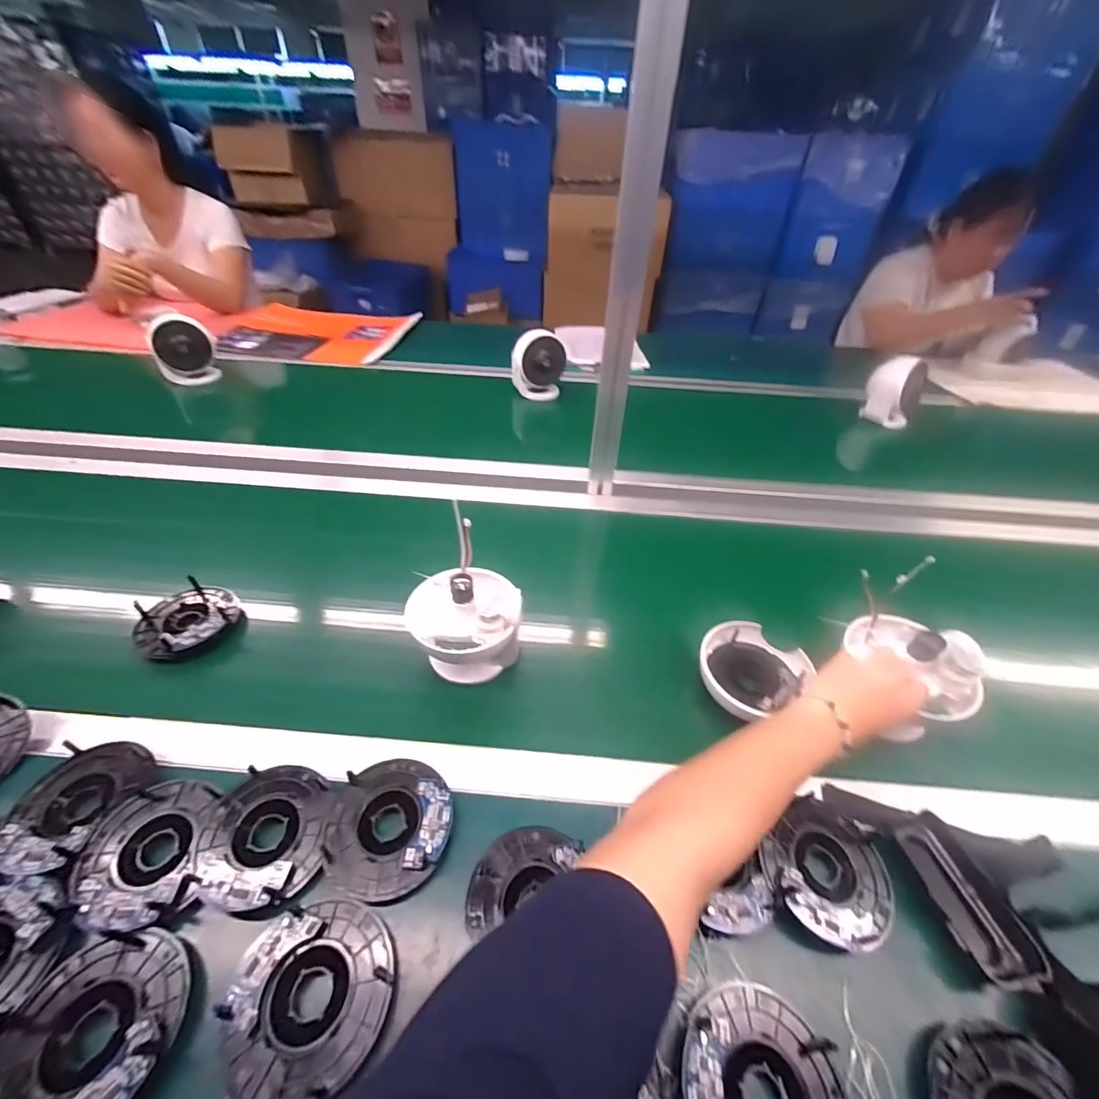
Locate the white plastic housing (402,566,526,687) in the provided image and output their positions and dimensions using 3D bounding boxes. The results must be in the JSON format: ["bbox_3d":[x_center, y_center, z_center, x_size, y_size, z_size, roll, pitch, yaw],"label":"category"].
[{"bbox_3d":[-0.096,0.076,0.510,0.110,0.106,0.116,1,44,-1],"label":"white plastic housing"}]

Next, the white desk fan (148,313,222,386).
[{"bbox_3d":[-0.806,-0.435,1.029,0.117,0.147,0.059,-29,53,-29],"label":"white desk fan"}]

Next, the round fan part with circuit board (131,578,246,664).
[{"bbox_3d":[-0.426,0.079,0.544,0.095,0.039,0.102,1,44,-1],"label":"round fan part with circuit board"}]

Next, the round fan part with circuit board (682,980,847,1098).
[{"bbox_3d":[0.134,0.341,0.288,0.100,0.025,0.099,1,44,-1],"label":"round fan part with circuit board"}]

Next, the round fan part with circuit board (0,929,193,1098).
[{"bbox_3d":[-0.292,0.306,0.295,0.100,0.022,0.096,1,44,-1],"label":"round fan part with circuit board"}]

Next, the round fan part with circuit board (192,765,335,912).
[{"bbox_3d":[-0.232,0.229,0.378,0.093,0.009,0.102,-6,45,-9],"label":"round fan part with circuit board"}]

